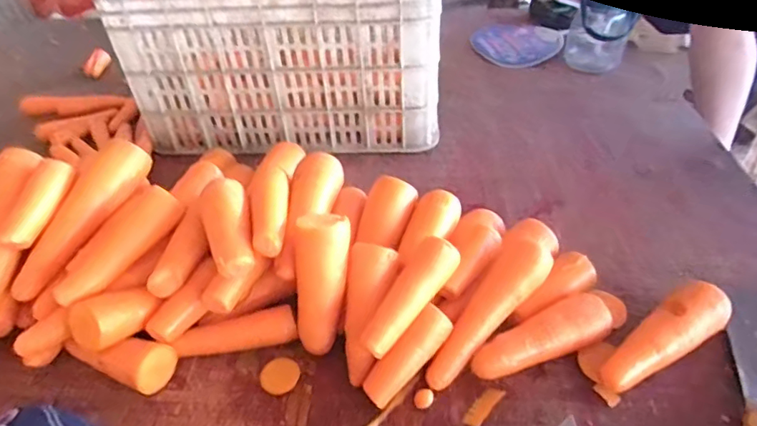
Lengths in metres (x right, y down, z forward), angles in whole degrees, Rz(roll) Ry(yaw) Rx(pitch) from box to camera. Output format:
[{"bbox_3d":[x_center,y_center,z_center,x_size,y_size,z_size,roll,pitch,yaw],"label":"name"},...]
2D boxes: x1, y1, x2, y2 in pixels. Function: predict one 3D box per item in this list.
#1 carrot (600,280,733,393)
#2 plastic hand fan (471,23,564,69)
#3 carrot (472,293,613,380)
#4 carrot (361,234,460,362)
[{"bbox_3d":[0.295,0.131,0.523,0.174,0.053,0.052,-23,45,-23],"label":"carrot"},{"bbox_3d":[0.311,-0.402,1.171,0.194,0.019,0.271,-16,39,-9],"label":"plastic hand fan"},{"bbox_3d":[0.170,0.133,0.533,0.154,0.054,0.048,-14,42,-13],"label":"carrot"},{"bbox_3d":[0.031,0.084,0.517,0.038,0.033,0.138,29,70,31],"label":"carrot"}]

